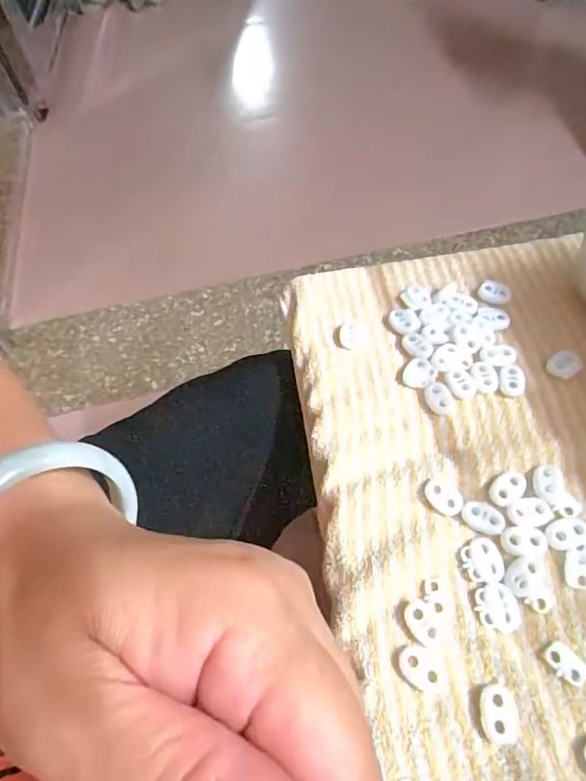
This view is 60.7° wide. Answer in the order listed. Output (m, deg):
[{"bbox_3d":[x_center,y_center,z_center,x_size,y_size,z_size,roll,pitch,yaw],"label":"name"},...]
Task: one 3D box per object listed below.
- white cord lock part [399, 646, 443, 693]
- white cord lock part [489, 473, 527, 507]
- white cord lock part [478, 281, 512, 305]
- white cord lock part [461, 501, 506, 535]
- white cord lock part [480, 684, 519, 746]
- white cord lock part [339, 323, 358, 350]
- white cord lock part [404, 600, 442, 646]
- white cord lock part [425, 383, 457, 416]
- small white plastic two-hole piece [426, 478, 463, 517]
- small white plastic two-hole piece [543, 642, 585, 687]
[{"bbox_3d":[0.060,0.131,0.236,0.016,0.004,0.021,-39,63,-19],"label":"white cord lock part"},{"bbox_3d":[0.119,0.054,0.277,0.015,0.004,0.021,38,67,24],"label":"white cord lock part"},{"bbox_3d":[0.145,-0.071,0.360,0.022,0.006,0.016,26,63,19],"label":"white cord lock part"},{"bbox_3d":[0.102,0.067,0.268,0.022,0.004,0.015,20,61,16],"label":"white cord lock part"},{"bbox_3d":[0.092,0.145,0.223,0.016,0.004,0.023,3,58,7],"label":"white cord lock part"},{"bbox_3d":[0.038,-0.037,0.345,0.013,0.008,0.020,6,58,8],"label":"white cord lock part"},{"bbox_3d":[0.063,0.114,0.245,0.013,0.004,0.021,-24,59,-11],"label":"white cord lock part"},{"bbox_3d":[0.092,0.005,0.313,0.018,0.006,0.022,-31,60,-15],"label":"white cord lock part"},{"bbox_3d":[0.083,0.059,0.277,0.021,0.004,0.015,37,67,24],"label":"small white plastic two-hole piece"},{"bbox_3d":[0.127,0.127,0.233,0.012,0.004,0.020,-36,62,-17],"label":"small white plastic two-hole piece"}]

